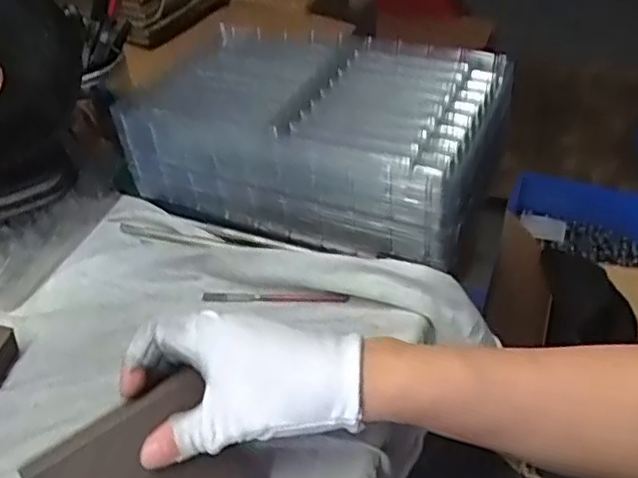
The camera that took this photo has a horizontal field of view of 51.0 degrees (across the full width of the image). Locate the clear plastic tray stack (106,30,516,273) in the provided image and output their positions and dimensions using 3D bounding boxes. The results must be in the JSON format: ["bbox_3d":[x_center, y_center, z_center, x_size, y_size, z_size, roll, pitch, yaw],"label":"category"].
[{"bbox_3d":[0.001,-0.095,0.576,0.283,0.101,0.193,16,44,20],"label":"clear plastic tray stack"}]

